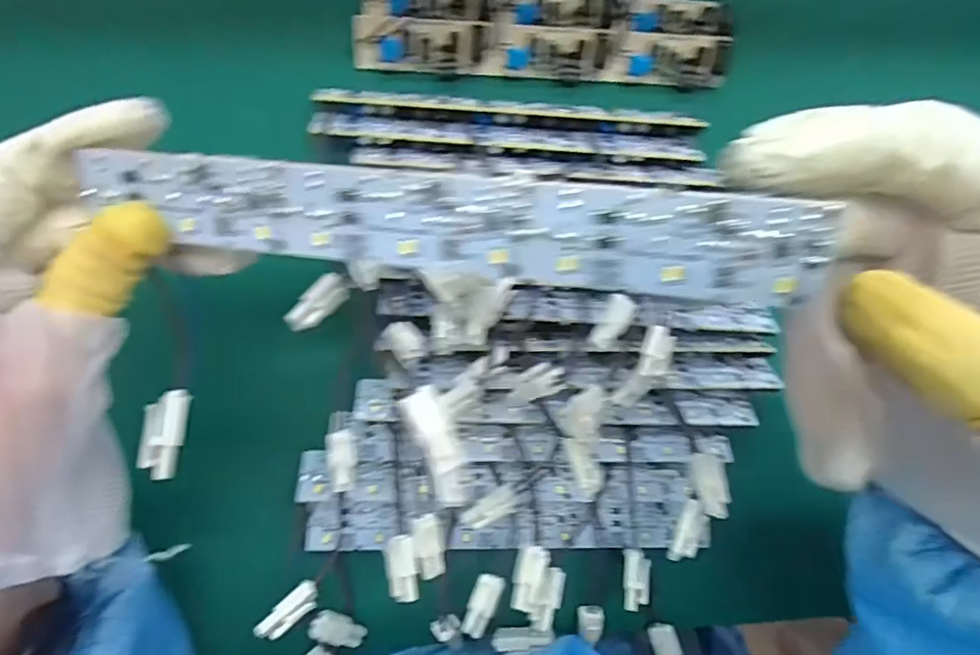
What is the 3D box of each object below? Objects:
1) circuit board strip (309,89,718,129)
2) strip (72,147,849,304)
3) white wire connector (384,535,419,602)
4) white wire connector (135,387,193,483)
[{"bbox_3d":[0.014,-0.109,0.293,0.195,0.010,0.010,2,84,-6],"label":"circuit board strip"},{"bbox_3d":[-0.018,-0.026,0.145,0.182,0.004,0.024,7,115,13],"label":"strip"},{"bbox_3d":[-0.036,0.100,0.241,0.012,0.004,0.026,-9,85,-7],"label":"white wire connector"},{"bbox_3d":[-0.100,0.033,0.180,0.011,0.005,0.027,10,83,-5],"label":"white wire connector"}]

